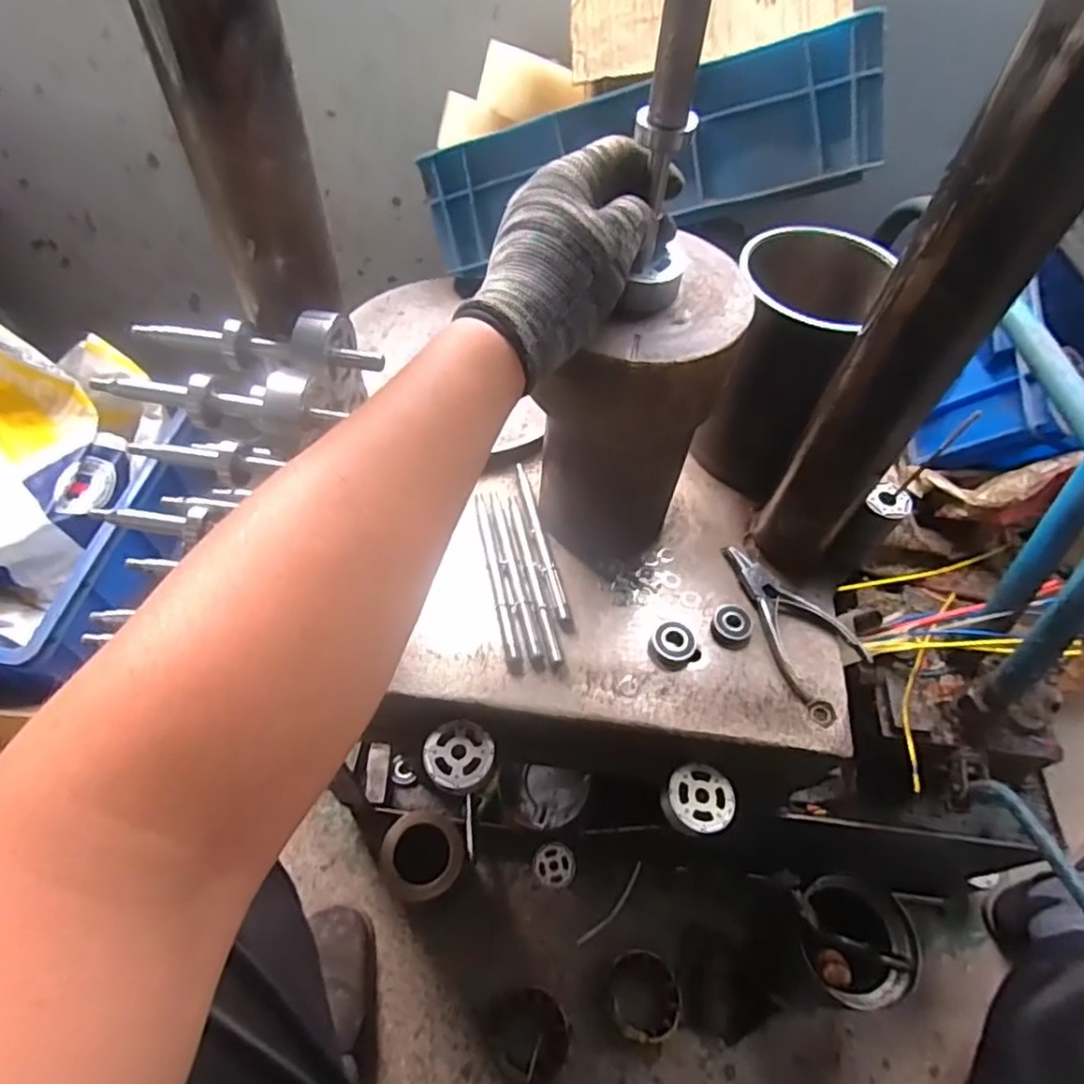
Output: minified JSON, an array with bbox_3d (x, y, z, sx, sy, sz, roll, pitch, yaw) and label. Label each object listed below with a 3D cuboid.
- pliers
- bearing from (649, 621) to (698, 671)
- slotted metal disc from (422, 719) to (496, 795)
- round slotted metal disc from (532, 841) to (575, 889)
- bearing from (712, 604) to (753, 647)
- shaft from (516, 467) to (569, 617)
[{"bbox_3d":[0.193,0.057,0.529,0.071,0.013,0.133,-29,62,-22],"label":"pliers"},{"bbox_3d":[0.102,0.080,0.509,0.033,0.014,0.037,35,60,19],"label":"bearing"},{"bbox_3d":[-0.063,0.161,0.491,0.051,0.009,0.054,2,55,-3],"label":"slotted metal disc"},{"bbox_3d":[0.015,0.404,0.816,0.051,0.014,0.049,2,55,-3],"label":"round slotted metal disc"},{"bbox_3d":[0.153,0.065,0.524,0.031,0.012,0.034,15,56,7],"label":"bearing"},{"bbox_3d":[-0.001,-0.005,0.560,0.010,0.004,0.160,-10,57,-11],"label":"shaft"}]

